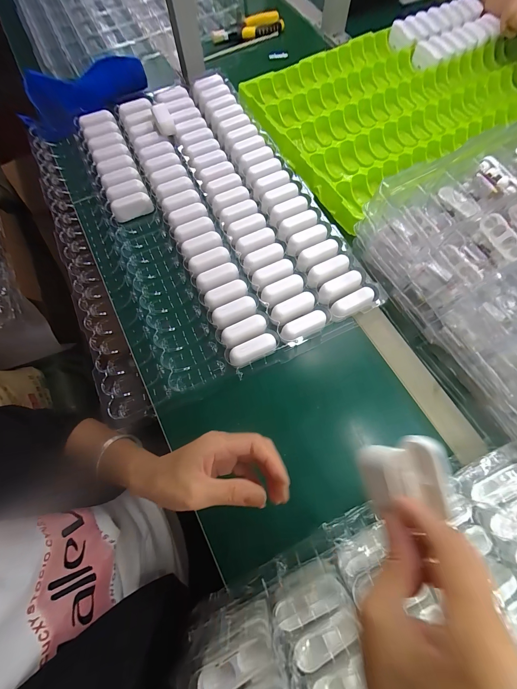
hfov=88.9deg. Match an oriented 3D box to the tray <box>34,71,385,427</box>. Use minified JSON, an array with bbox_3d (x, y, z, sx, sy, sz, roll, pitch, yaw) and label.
[{"bbox_3d":[-0.115,-0.209,0.423,0.372,0.050,0.542,-24,70,-8],"label":"tray"}]

